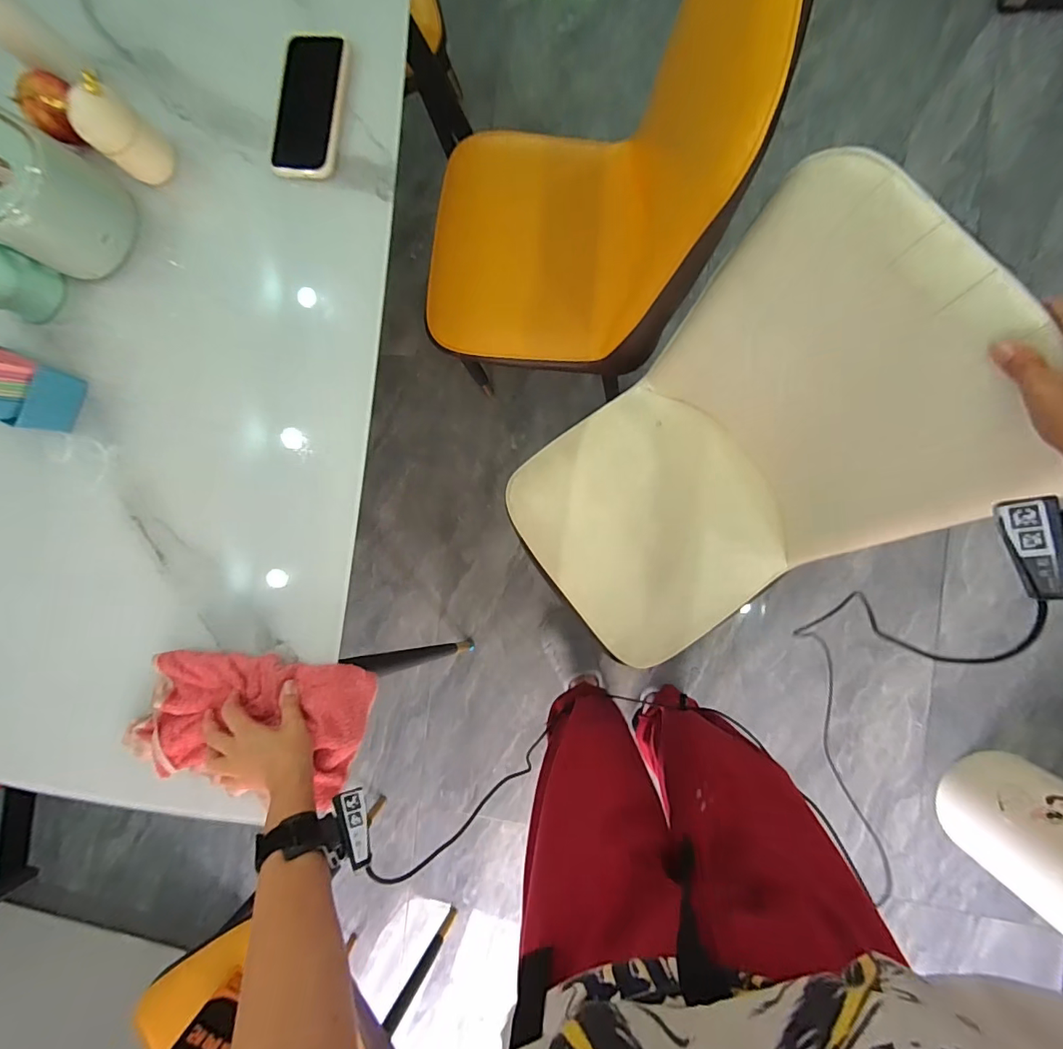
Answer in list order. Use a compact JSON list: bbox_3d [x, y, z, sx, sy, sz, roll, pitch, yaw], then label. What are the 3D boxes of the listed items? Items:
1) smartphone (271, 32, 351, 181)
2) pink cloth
[{"bbox_3d":[-0.254,-0.476,0.559,0.073,0.009,0.152,12,96,-2],"label":"smartphone"},{"bbox_3d":[-0.323,0.224,0.559,0.264,0.052,0.151,2,90,0],"label":"pink cloth"}]

